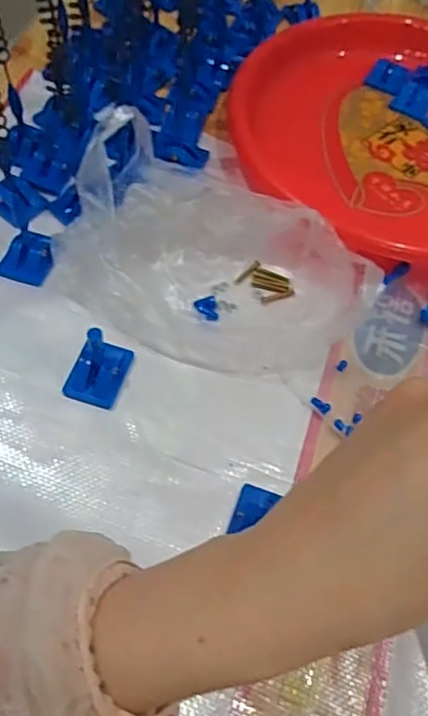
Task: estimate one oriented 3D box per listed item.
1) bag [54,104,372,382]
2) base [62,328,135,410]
[{"bbox_3d":[0.004,-0.075,0.398,0.204,0.086,0.137,27,61,11],"label":"bag"},{"bbox_3d":[-0.075,0.006,0.385,0.033,0.027,0.042,16,59,5],"label":"base"}]

